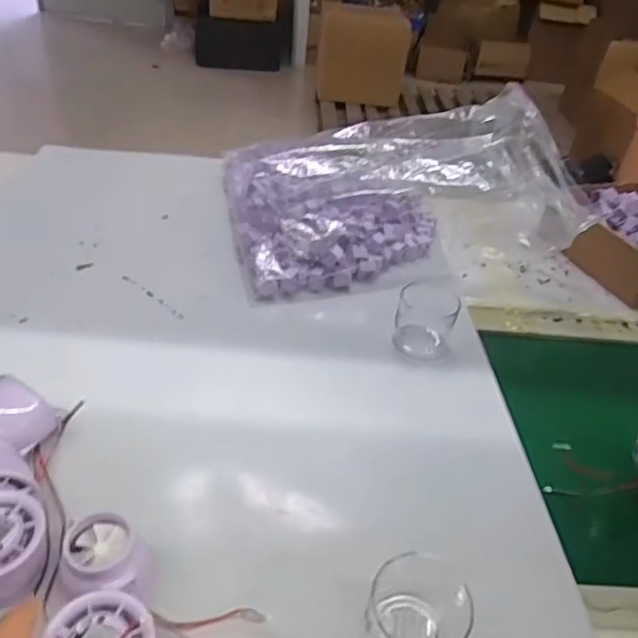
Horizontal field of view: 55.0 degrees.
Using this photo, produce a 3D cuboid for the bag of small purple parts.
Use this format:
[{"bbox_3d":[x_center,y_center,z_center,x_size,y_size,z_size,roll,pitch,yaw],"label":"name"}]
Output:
[{"bbox_3d":[0.105,-0.177,0.764,0.411,0.151,0.285,-3,39,-13],"label":"bag of small purple parts"}]

